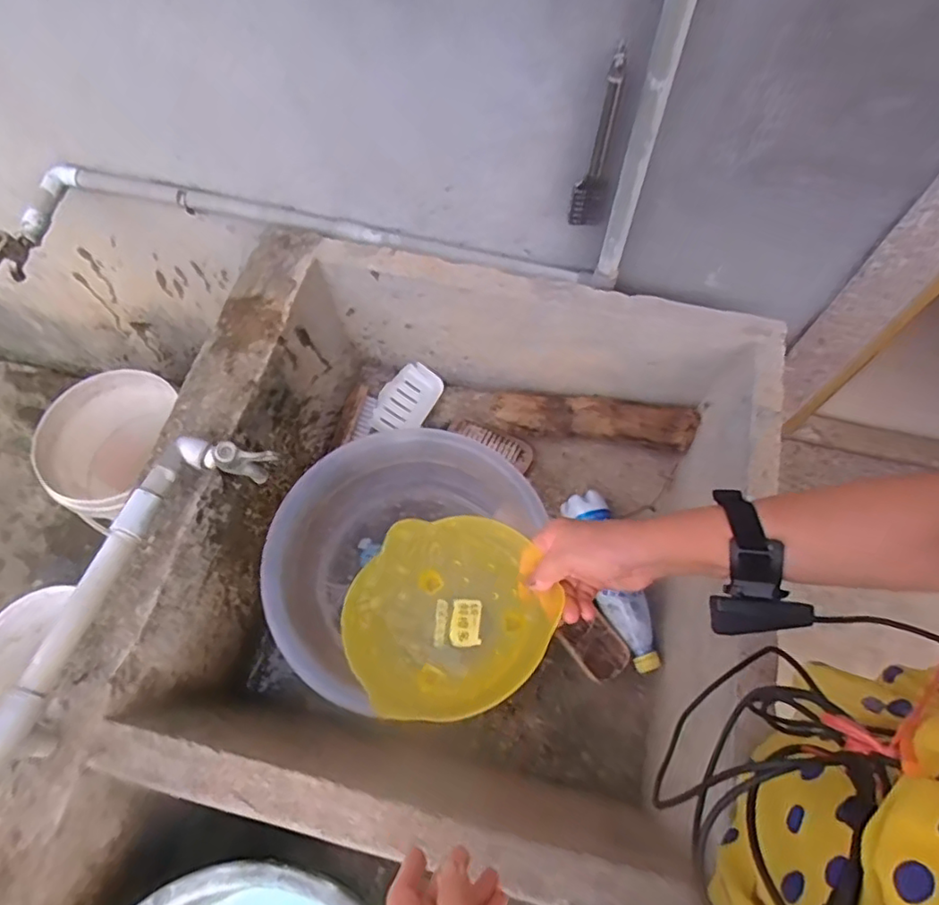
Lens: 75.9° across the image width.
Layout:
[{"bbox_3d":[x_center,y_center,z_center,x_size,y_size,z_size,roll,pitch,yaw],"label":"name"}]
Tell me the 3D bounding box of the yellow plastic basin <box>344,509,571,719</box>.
[{"bbox_3d":[-0.019,0.146,0.547,0.170,0.057,0.181,0,65,0],"label":"yellow plastic basin"}]

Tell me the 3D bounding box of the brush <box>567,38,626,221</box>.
[{"bbox_3d":[0.137,-0.320,0.639,0.035,0.212,0.022,16,66,7],"label":"brush"}]

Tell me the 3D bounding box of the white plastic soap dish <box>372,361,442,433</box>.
[{"bbox_3d":[-0.095,-0.077,0.905,0.076,0.025,0.118,30,77,-2],"label":"white plastic soap dish"}]

